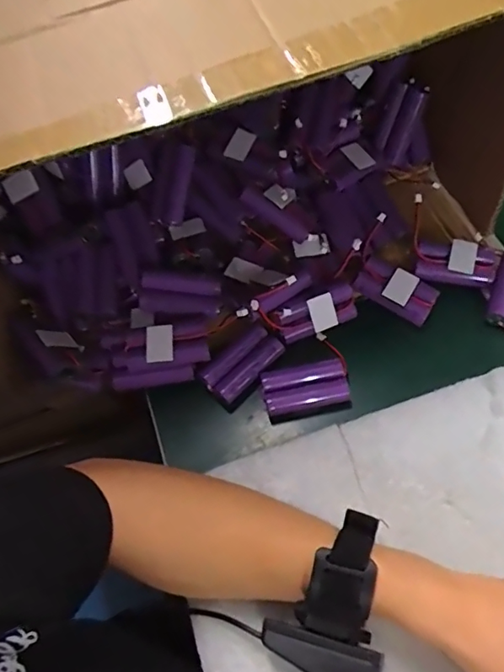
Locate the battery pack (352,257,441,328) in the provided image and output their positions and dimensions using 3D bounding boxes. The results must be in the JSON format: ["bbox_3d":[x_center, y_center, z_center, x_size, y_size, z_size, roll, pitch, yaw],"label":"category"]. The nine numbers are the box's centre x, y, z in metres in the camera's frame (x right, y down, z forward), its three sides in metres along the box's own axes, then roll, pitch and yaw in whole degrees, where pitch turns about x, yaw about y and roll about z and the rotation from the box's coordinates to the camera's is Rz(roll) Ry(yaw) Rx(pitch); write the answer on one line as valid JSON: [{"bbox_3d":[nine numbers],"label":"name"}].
[{"bbox_3d":[0.123,-0.040,0.439,0.065,0.015,0.037,30,70,22],"label":"battery pack"}]

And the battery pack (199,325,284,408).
[{"bbox_3d":[-0.007,0.021,0.421,0.067,0.017,0.034,-39,69,-15],"label":"battery pack"}]

